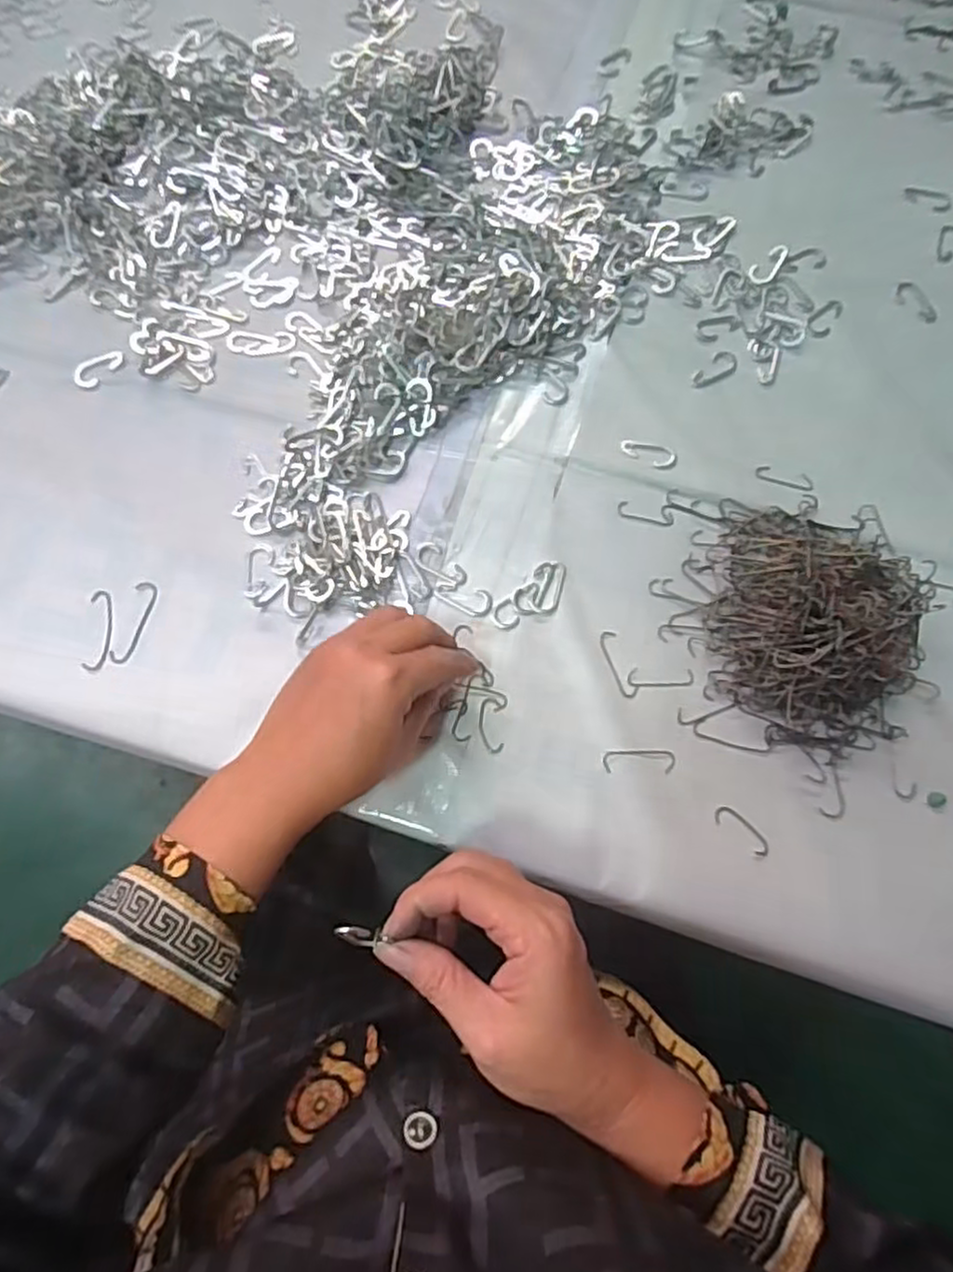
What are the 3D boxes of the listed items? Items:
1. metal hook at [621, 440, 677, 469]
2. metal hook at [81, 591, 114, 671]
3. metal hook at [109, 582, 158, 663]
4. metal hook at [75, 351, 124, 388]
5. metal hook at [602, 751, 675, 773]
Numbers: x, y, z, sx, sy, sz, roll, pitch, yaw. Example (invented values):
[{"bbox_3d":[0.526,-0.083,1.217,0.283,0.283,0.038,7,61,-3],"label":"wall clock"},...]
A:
[{"bbox_3d":[0.115,-0.122,0.468,0.037,0.004,0.018,12,72,5],"label":"metal hook"},{"bbox_3d":[-0.232,-0.003,0.434,0.014,0.005,0.050,1,72,1],"label":"metal hook"},{"bbox_3d":[-0.212,-0.008,0.435,0.013,0.006,0.053,14,72,5],"label":"metal hook"},{"bbox_3d":[-0.264,-0.188,0.488,0.035,0.006,0.020,-43,76,-12],"label":"metal hook"},{"bbox_3d":[0.094,0.072,0.404,0.041,0.004,0.013,0,72,1],"label":"metal hook"}]

